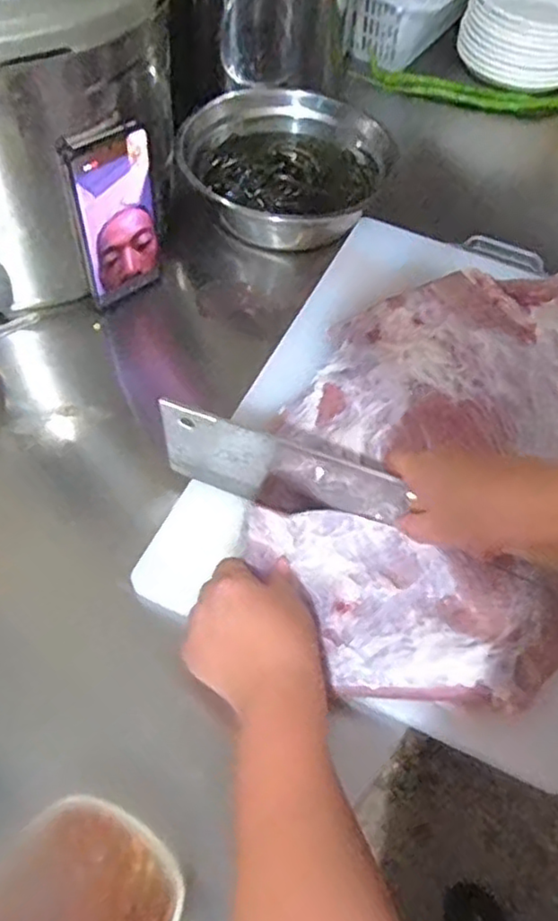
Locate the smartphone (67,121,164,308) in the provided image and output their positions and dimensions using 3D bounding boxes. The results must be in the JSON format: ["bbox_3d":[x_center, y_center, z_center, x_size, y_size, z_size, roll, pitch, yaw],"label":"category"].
[{"bbox_3d":[-0.143,-0.218,0.603,0.018,0.161,0.078,38,62,18],"label":"smartphone"}]

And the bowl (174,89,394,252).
[{"bbox_3d":[0.004,-0.317,0.718,0.198,0.077,0.194,2,57,-3],"label":"bowl"}]

